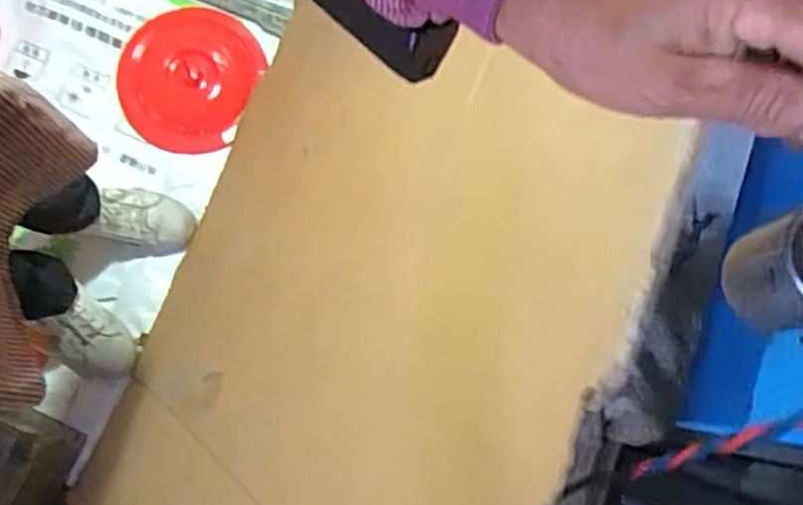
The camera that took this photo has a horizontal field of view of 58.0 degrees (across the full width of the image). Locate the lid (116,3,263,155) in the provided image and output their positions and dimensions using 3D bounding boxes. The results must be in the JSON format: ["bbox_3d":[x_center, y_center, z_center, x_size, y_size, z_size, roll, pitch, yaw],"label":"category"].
[{"bbox_3d":[-0.379,-0.309,1.279,0.240,0.027,0.252,0,80,-1],"label":"lid"}]

